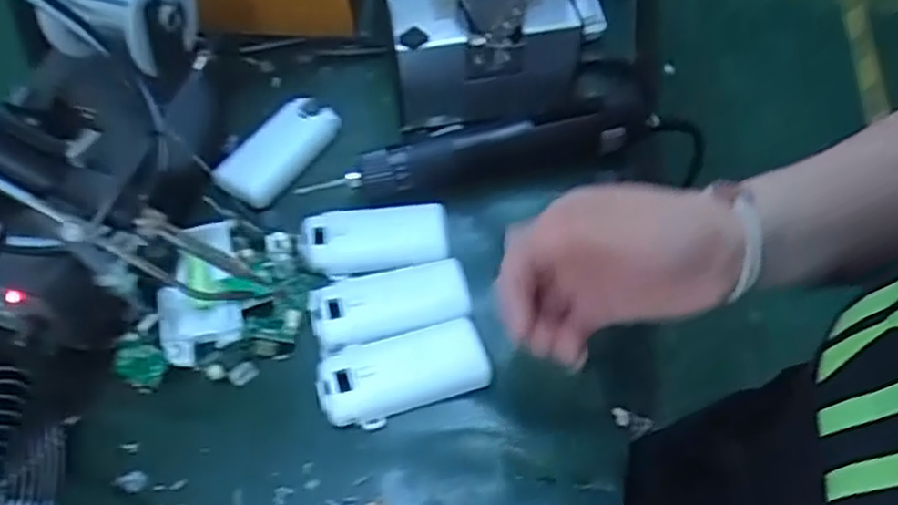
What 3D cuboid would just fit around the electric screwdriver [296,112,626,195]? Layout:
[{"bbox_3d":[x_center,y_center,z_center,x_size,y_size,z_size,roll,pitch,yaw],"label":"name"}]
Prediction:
[{"bbox_3d":[0.013,-0.066,0.499,0.210,0.035,0.031,-11,56,-6],"label":"electric screwdriver"}]

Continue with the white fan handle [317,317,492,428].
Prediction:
[{"bbox_3d":[-0.027,0.069,0.422,0.095,0.019,0.049,-13,56,-7],"label":"white fan handle"}]

